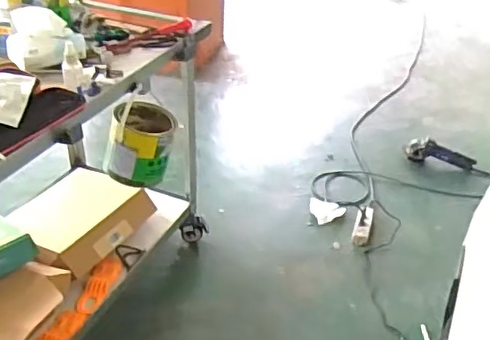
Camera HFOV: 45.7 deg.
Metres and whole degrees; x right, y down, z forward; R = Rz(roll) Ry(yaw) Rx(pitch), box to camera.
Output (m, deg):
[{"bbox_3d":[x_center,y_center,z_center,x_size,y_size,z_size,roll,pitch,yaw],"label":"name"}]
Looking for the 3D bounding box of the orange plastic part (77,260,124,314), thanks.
[{"bbox_3d":[-0.410,0.326,1.642,0.061,0.049,0.203,11,33,10],"label":"orange plastic part"}]

